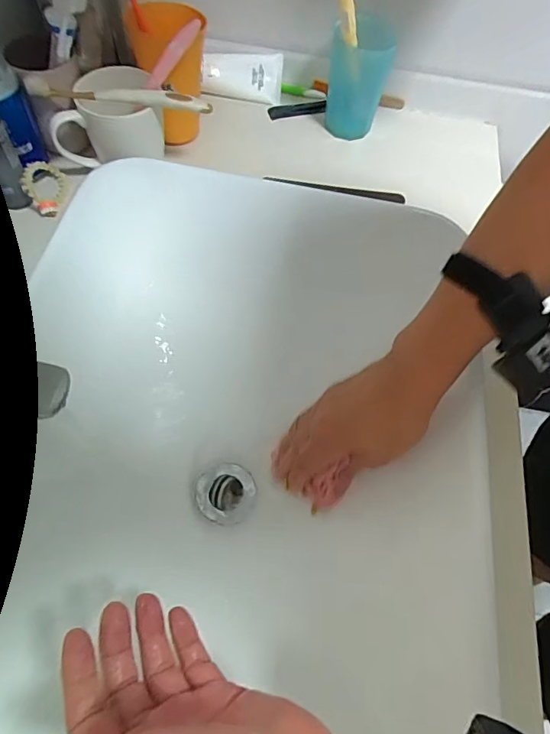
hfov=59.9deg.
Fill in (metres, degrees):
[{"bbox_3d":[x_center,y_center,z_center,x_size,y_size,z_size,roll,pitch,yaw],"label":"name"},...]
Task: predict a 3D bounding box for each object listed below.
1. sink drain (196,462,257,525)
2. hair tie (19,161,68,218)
[{"bbox_3d":[-0.048,0.123,0.467,0.057,0.006,0.057,2,60,-3],"label":"sink drain"},{"bbox_3d":[-0.251,-0.199,0.522,0.017,0.047,0.064,-21,43,28],"label":"hair tie"}]

